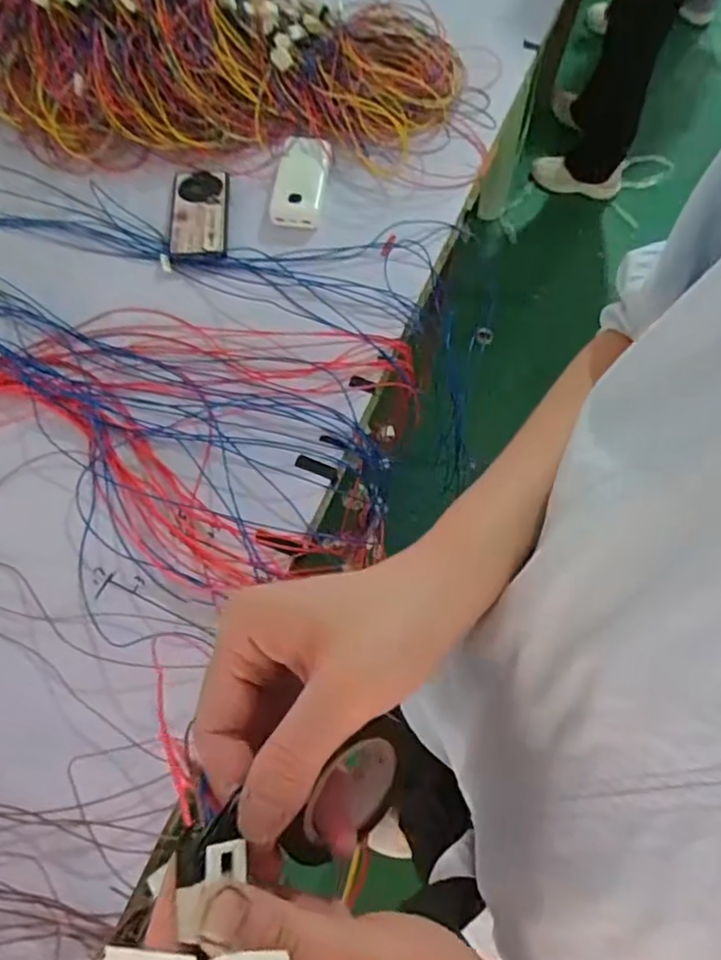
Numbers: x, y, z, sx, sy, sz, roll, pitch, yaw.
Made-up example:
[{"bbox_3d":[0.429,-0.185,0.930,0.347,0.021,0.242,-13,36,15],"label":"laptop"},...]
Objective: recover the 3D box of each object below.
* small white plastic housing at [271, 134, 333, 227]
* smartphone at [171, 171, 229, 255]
[{"bbox_3d":[-0.083,-0.414,0.856,0.072,0.027,0.146,8,67,3],"label":"small white plastic housing"},{"bbox_3d":[-0.221,-0.365,0.840,0.077,0.015,0.157,-2,67,-2],"label":"smartphone"}]

